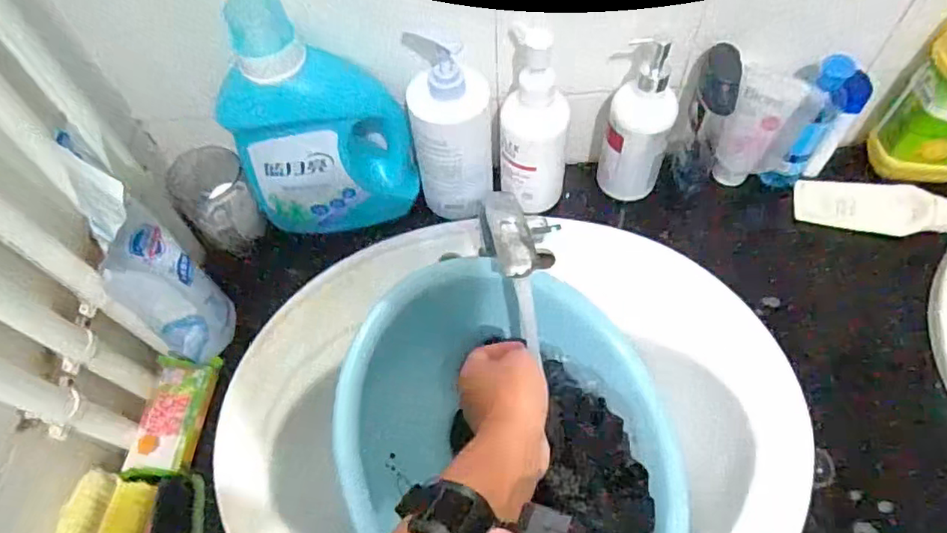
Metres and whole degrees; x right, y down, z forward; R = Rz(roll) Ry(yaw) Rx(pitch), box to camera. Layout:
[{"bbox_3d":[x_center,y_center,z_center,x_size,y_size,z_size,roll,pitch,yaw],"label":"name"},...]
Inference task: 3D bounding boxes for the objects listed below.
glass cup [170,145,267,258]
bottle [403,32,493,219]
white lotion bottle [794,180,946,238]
[{"bbox_3d":[-0.273,-0.071,0.627,0.072,0.092,0.088,-40,67,-18],"label":"glass cup"},{"bbox_3d":[-0.019,-0.131,0.606,0.083,0.175,0.073,-8,61,-2],"label":"bottle"},{"bbox_3d":[0.447,-0.066,0.664,0.154,0.029,0.050,11,61,28],"label":"white lotion bottle"}]

